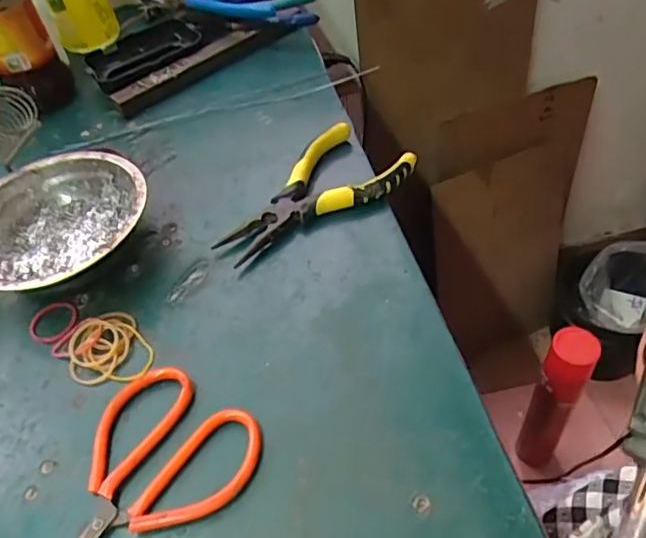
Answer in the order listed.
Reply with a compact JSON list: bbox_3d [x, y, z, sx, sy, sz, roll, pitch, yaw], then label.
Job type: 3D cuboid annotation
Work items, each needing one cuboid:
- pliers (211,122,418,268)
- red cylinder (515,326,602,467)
[{"bbox_3d":[-0.009,-0.053,0.404,0.143,0.020,0.074,-36,55,-23],"label":"pliers"},{"bbox_3d":[0.343,0.205,0.854,0.071,0.320,0.064,26,57,27],"label":"red cylinder"}]

